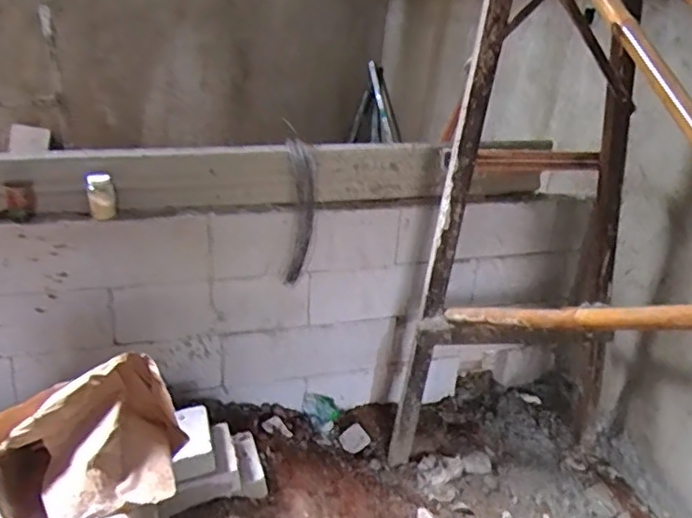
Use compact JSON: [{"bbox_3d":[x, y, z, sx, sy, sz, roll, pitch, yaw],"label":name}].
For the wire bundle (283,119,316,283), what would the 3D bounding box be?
[{"bbox_3d":[-0.138,-0.128,1.774,0.091,0.403,0.091,4,25,-3],"label":"wire bundle"}]

